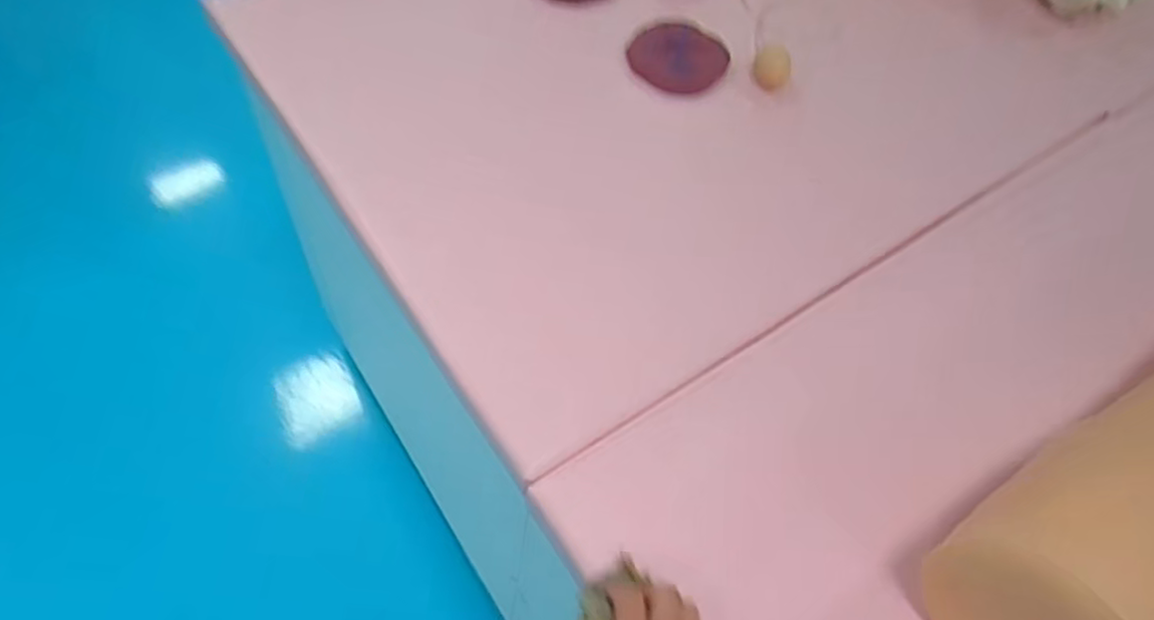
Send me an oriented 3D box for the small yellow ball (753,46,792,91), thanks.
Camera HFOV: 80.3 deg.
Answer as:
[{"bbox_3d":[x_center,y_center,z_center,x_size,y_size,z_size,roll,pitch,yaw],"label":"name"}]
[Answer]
[{"bbox_3d":[0.264,-0.329,0.927,0.049,0.043,0.048,3,56,-5],"label":"small yellow ball"}]

